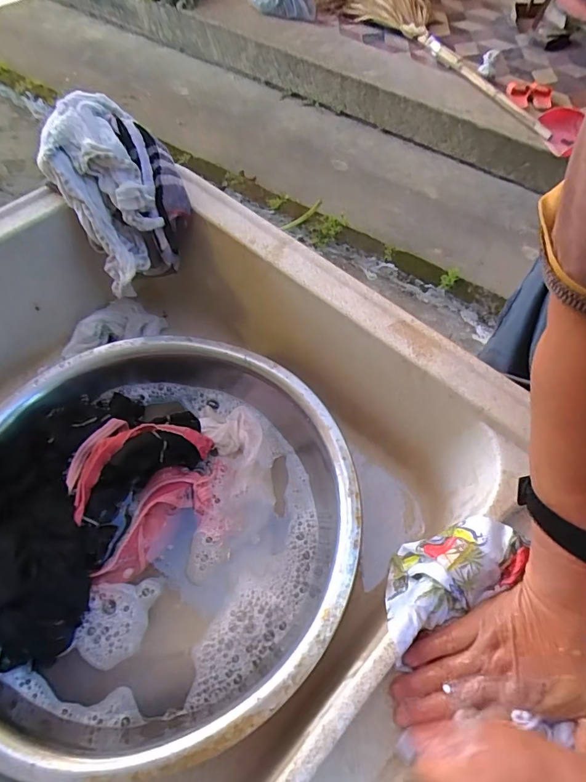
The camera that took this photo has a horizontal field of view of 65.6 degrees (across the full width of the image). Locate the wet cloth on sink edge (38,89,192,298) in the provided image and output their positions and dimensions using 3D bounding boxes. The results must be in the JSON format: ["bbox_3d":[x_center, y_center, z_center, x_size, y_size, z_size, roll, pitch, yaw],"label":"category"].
[{"bbox_3d":[-0.202,-0.235,0.539,0.137,0.150,0.183,-34,66,-23],"label":"wet cloth on sink edge"}]

